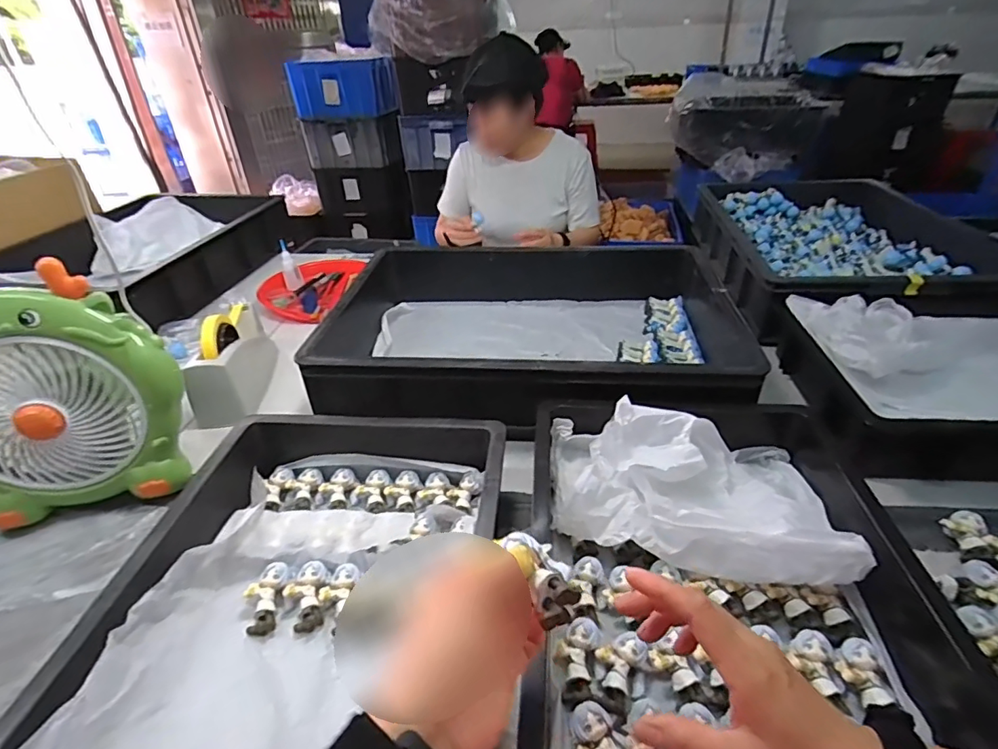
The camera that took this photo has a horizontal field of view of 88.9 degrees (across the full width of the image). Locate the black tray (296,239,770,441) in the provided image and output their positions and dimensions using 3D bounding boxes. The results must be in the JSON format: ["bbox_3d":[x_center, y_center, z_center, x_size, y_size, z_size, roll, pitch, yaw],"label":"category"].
[{"bbox_3d":[0.050,-0.068,0.811,0.589,0.124,0.406,4,35,10],"label":"black tray"}]

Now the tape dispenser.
[{"bbox_3d":[-0.422,-0.033,0.799,0.091,0.120,0.206,-10,35,-10],"label":"tape dispenser"}]

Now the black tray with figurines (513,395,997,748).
[{"bbox_3d":[0.186,0.186,0.438,0.303,0.098,0.442,0,34,5],"label":"black tray with figurines"}]

